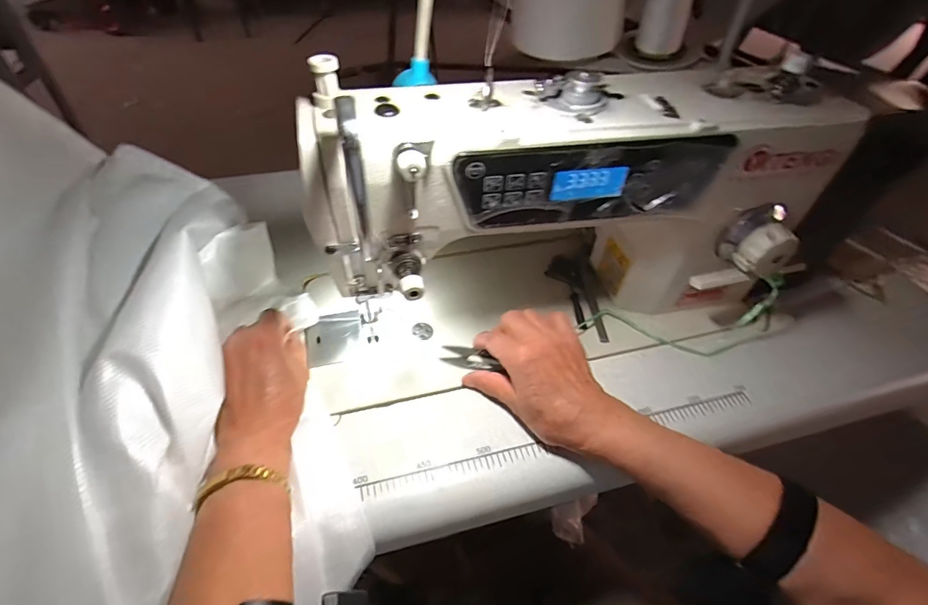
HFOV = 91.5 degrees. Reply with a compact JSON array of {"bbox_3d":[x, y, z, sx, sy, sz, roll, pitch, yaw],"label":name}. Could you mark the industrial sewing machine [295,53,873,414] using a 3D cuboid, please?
[{"bbox_3d":[0.084,-0.078,0.414,0.421,0.226,0.186,-10,48,-12],"label":"industrial sewing machine"}]

